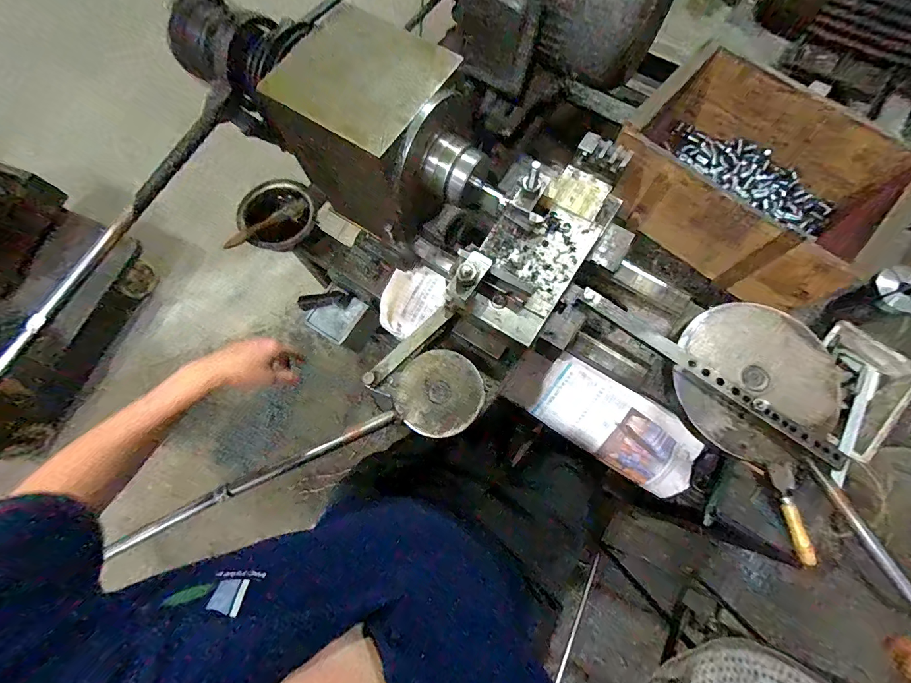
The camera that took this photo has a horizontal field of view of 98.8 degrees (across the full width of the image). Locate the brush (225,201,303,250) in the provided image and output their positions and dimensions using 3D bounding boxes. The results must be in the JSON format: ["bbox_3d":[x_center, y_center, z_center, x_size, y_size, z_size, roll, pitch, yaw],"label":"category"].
[{"bbox_3d":[-0.322,-0.197,0.660,0.141,0.024,0.024,-37,76,-9],"label":"brush"}]

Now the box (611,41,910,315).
[{"bbox_3d":[0.450,-0.255,0.608,0.353,0.138,0.259,37,78,11],"label":"box"}]

